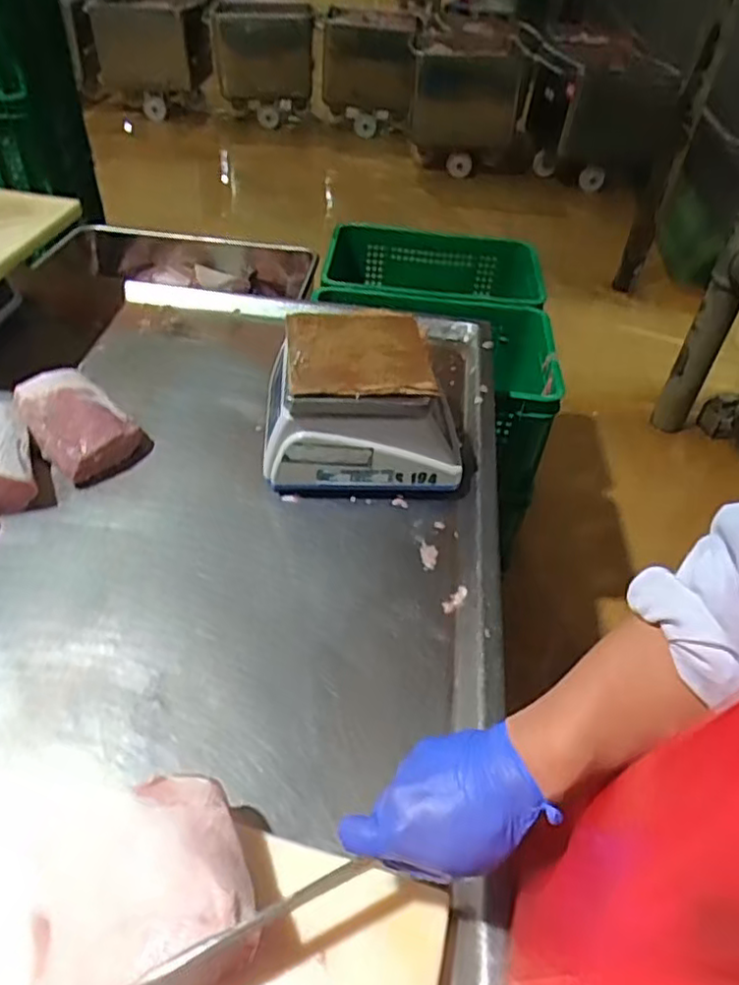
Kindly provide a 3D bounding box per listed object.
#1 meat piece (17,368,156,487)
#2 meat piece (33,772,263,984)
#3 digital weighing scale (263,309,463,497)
[{"bbox_3d":[-0.384,-0.094,0.869,0.117,0.073,0.172,-32,54,-31],"label":"meat piece"},{"bbox_3d":[-0.159,0.283,0.457,0.139,0.069,0.137,-15,47,-18],"label":"meat piece"},{"bbox_3d":[-0.011,-0.123,0.873,0.256,0.158,0.216,-3,44,-7],"label":"digital weighing scale"}]

